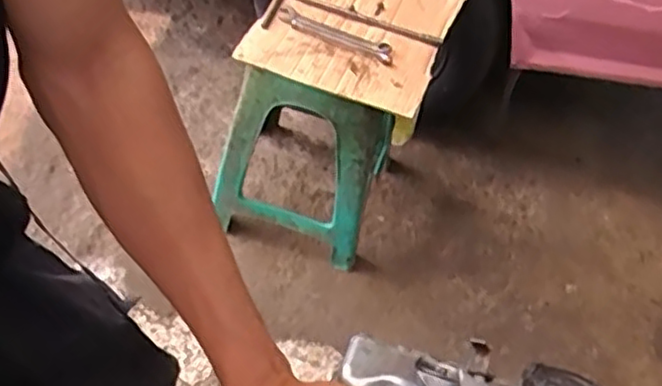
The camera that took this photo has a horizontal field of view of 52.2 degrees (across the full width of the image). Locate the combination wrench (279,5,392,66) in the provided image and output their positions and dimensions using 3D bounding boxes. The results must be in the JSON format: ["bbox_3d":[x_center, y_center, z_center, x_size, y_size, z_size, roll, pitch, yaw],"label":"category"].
[{"bbox_3d":[0.009,-0.270,1.160,0.207,0.017,0.041,22,55,11],"label":"combination wrench"}]

